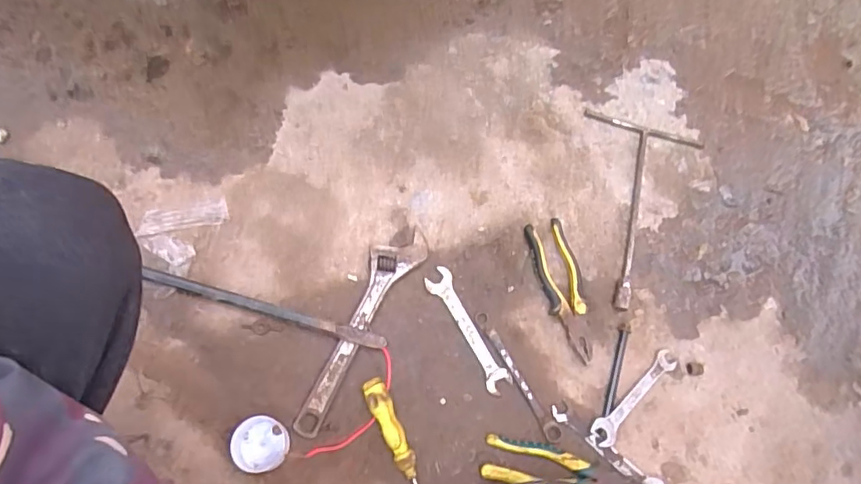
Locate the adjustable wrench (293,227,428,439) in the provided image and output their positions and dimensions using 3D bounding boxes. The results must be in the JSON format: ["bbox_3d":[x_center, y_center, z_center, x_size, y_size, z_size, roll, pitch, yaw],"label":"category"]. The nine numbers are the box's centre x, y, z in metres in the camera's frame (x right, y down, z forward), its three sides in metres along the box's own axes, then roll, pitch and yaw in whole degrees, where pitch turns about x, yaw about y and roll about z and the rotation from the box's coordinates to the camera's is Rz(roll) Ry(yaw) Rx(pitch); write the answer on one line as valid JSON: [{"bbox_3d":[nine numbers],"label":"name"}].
[{"bbox_3d":[-0.095,0.104,0.690,0.060,0.021,0.290,29,74,7],"label":"adjustable wrench"}]

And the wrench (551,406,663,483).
[{"bbox_3d":[0.213,0.260,0.653,0.159,0.015,0.032,38,75,10],"label":"wrench"}]

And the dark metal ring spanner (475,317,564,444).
[{"bbox_3d":[0.111,0.168,0.678,0.022,0.017,0.179,-27,75,-10],"label":"dark metal ring spanner"}]

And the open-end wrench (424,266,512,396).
[{"bbox_3d":[0.048,0.114,0.699,0.035,0.007,0.173,-29,76,-10],"label":"open-end wrench"}]

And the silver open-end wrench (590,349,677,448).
[{"bbox_3d":[0.257,0.194,0.673,0.148,0.016,0.029,-42,78,-13],"label":"silver open-end wrench"}]

